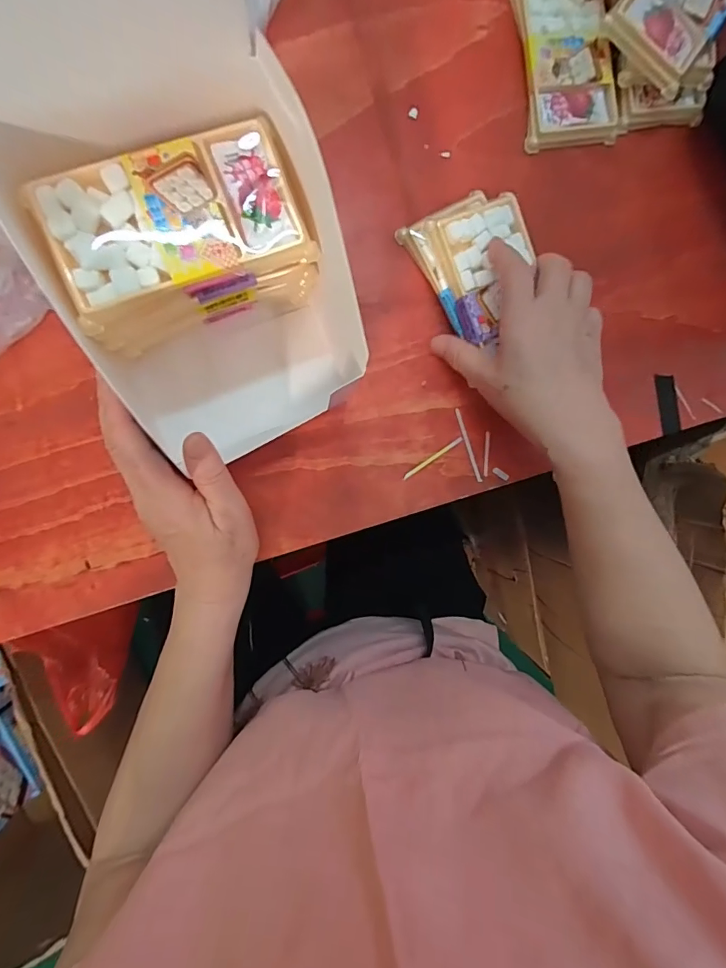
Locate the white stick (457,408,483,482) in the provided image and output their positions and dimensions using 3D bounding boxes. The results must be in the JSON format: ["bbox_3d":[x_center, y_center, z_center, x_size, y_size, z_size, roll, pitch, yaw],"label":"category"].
[{"bbox_3d":[0.089,-0.032,0.391,0.004,0.004,0.064,-21,96,-5],"label":"white stick"}]

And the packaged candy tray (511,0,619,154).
[{"bbox_3d":[0.162,-0.347,0.373,0.075,0.017,0.133,-11,95,-6],"label":"packaged candy tray"}]

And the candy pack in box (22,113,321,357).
[{"bbox_3d":[-0.106,-0.144,0.301,0.137,0.113,0.082,-22,96,-5],"label":"candy pack in box"}]

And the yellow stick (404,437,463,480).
[{"bbox_3d":[0.059,-0.021,0.389,0.059,0.004,0.005,-35,97,-4],"label":"yellow stick"}]

